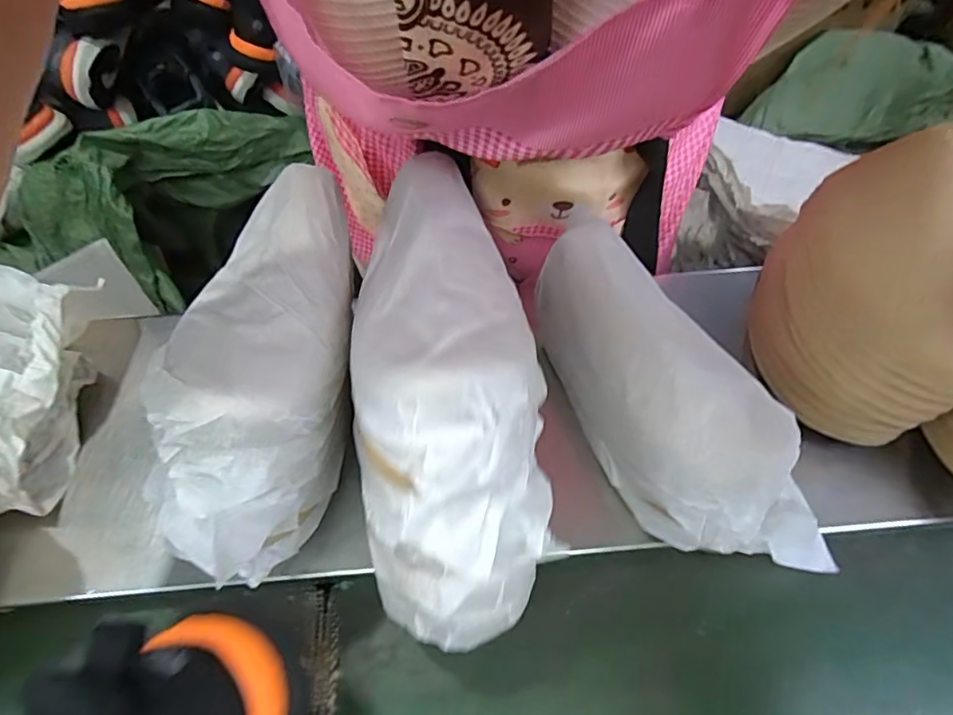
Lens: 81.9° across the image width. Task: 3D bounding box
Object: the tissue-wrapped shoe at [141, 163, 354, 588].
[{"bbox_3d":[-0.121,-0.002,0.329,0.096,0.106,0.248,0,69,5],"label":"tissue-wrapped shoe"}]

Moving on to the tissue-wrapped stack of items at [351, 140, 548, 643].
[{"bbox_3d":[-0.019,0.006,0.295,0.096,0.096,0.275,-6,75,1],"label":"tissue-wrapped stack of items"}]

